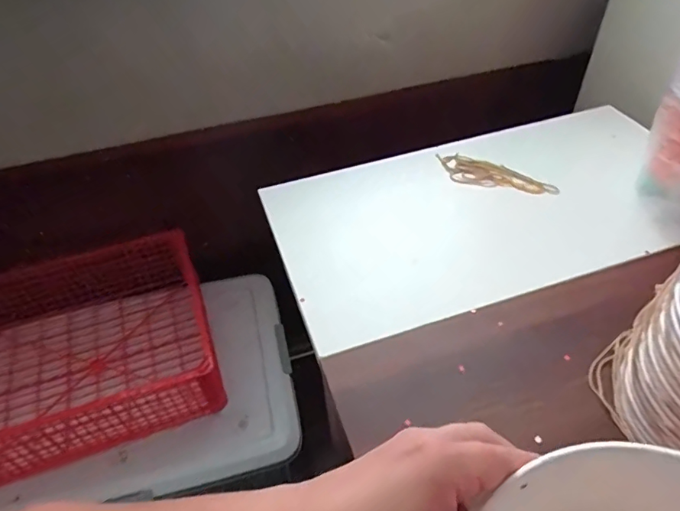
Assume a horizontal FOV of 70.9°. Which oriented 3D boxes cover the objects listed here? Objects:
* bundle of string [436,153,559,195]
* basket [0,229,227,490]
[{"bbox_3d":[0.209,-0.109,0.646,0.156,0.008,0.052,13,48,16],"label":"bundle of string"},{"bbox_3d":[-0.470,0.168,0.845,0.452,0.140,0.318,-17,47,-13],"label":"basket"}]

